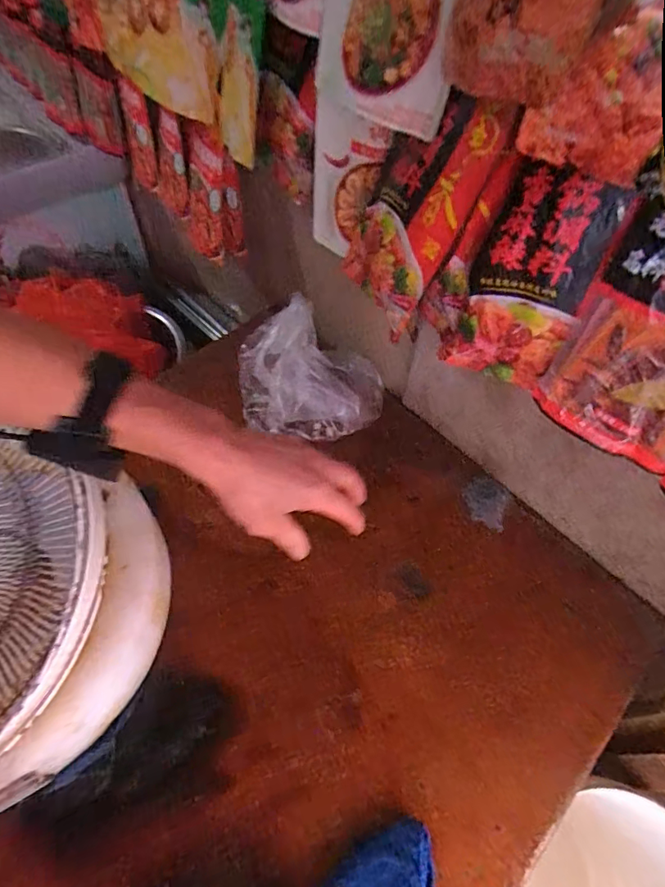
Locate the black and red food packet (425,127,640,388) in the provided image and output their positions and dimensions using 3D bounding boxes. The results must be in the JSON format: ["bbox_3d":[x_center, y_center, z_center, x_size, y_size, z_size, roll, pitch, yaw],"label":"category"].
[{"bbox_3d":[0.175,-0.154,0.464,0.141,0.207,0.020,40,50,15],"label":"black and red food packet"}]

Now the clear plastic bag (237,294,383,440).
[{"bbox_3d":[-0.039,-0.103,0.721,0.220,0.156,0.151,21,60,10],"label":"clear plastic bag"}]

